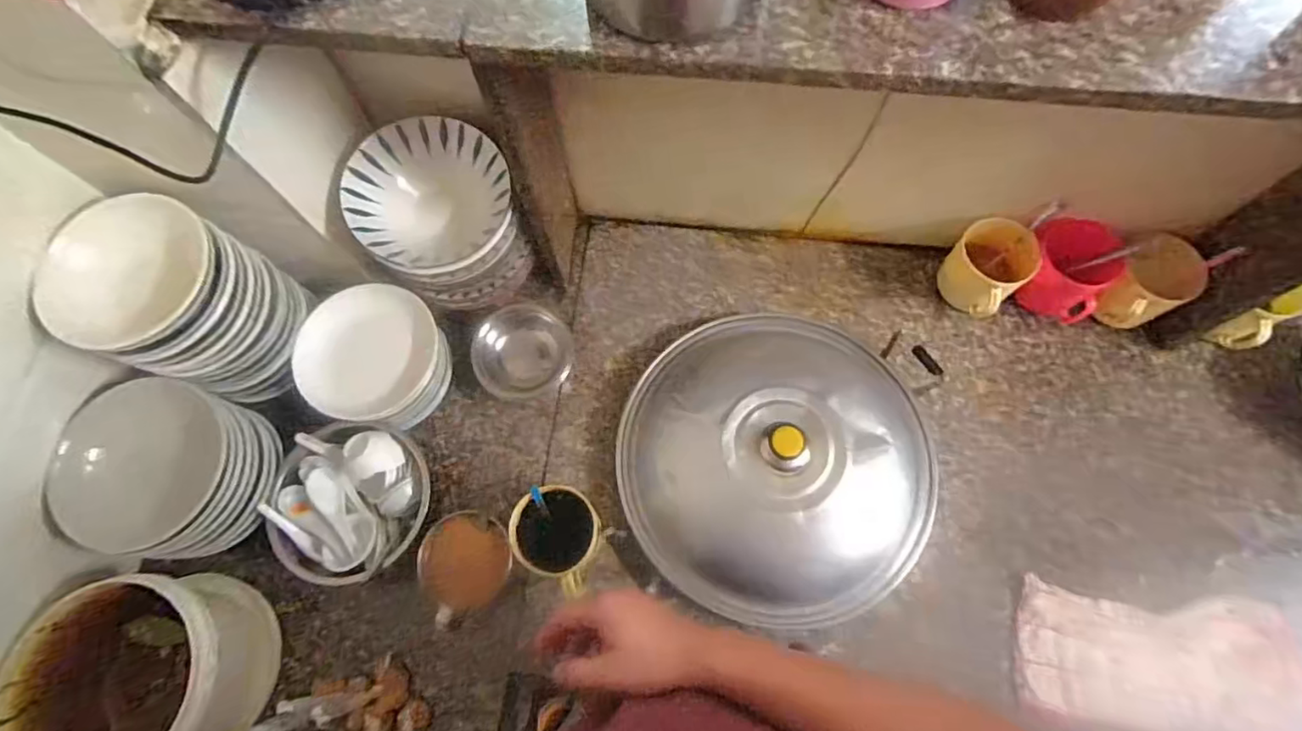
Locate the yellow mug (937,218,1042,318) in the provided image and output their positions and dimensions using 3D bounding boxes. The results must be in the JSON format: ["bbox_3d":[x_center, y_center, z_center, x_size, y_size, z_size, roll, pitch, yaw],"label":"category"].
[{"bbox_3d":[0.444,-0.126,0.806,0.095,0.108,0.094,-40,74,-11],"label":"yellow mug"}]

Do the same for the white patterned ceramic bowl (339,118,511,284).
[{"bbox_3d":[-0.260,-0.188,0.730,0.174,0.093,0.191,-1,70,2],"label":"white patterned ceramic bowl"}]

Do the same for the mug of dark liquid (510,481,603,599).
[{"bbox_3d":[-0.114,0.206,0.730,0.093,0.096,0.106,15,72,7],"label":"mug of dark liquid"}]

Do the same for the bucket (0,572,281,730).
[{"bbox_3d":[-0.576,0.355,0.686,0.221,0.145,0.202,-1,70,2],"label":"bucket"}]

